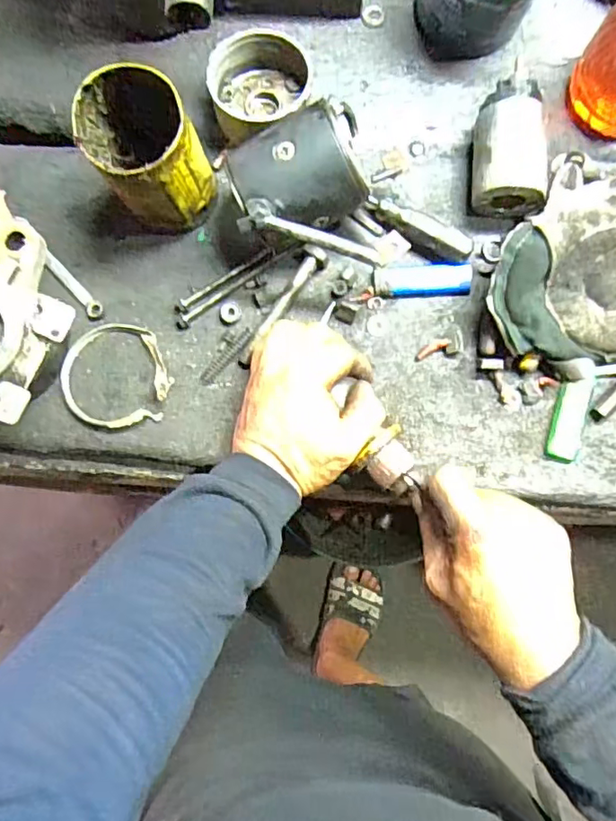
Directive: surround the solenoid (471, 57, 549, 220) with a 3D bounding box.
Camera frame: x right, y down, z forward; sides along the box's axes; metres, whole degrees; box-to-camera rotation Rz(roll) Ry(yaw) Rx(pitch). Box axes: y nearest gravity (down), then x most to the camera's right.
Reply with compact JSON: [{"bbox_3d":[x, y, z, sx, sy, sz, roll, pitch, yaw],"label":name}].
[{"bbox_3d":[0.159,-0.207,0.451,0.055,0.047,0.106,4,82,1],"label":"solenoid"}]

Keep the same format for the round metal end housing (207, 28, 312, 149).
[{"bbox_3d":[-0.037,-0.261,0.459,0.082,0.045,0.077,-9,82,-1],"label":"round metal end housing"}]

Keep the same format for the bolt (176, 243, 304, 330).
[{"bbox_3d":[-0.057,-0.106,0.469,0.122,0.007,0.009,-35,83,-4],"label":"bolt"}]

